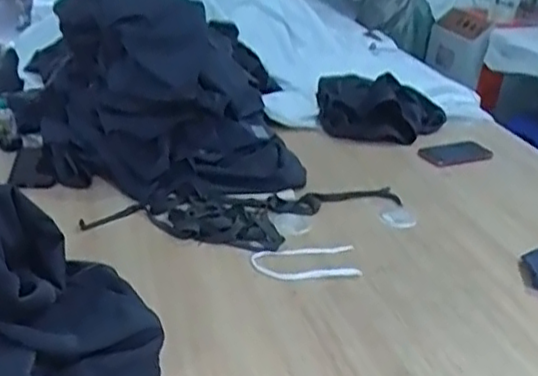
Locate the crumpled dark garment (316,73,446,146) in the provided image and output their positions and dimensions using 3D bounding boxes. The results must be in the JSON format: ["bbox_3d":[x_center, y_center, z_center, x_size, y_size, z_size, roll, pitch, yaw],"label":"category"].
[{"bbox_3d":[0.261,-0.188,1.589,0.291,0.098,0.170,5,27,-1],"label":"crumpled dark garment"}]

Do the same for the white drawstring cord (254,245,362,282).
[{"bbox_3d":[0.057,0.113,1.067,0.168,0.008,0.084,0,27,-12],"label":"white drawstring cord"}]

